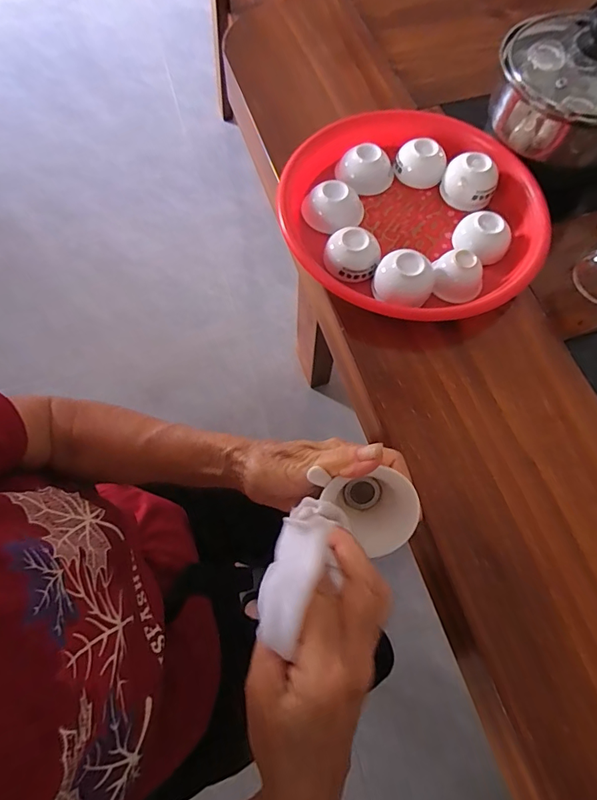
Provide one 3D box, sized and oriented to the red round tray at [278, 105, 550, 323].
[{"bbox_3d":[0.111,-0.186,0.443,0.246,0.043,0.247,1,68,-2],"label":"red round tray"}]

